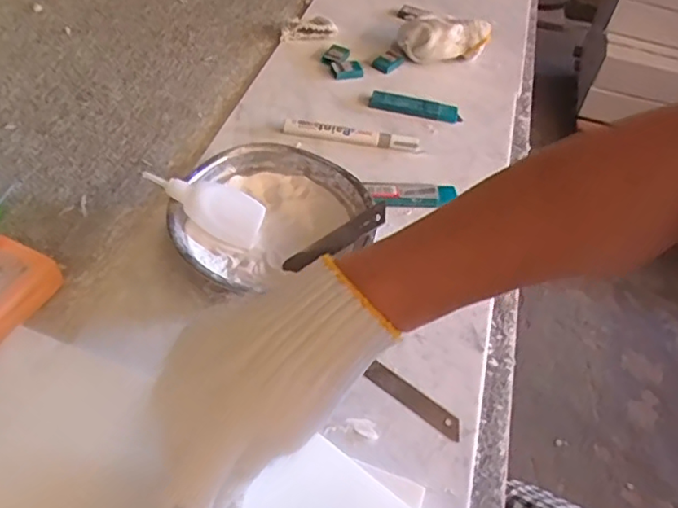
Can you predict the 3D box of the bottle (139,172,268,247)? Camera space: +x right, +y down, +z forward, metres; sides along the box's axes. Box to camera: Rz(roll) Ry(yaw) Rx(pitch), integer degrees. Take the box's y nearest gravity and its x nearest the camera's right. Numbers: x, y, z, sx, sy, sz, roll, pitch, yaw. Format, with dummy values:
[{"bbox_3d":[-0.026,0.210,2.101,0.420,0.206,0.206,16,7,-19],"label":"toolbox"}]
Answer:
[{"bbox_3d":[-0.106,-0.042,0.465,0.095,0.019,0.039,27,47,-18],"label":"bottle"}]

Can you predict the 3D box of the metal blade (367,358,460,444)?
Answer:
[{"bbox_3d":[0.057,0.109,0.429,0.078,0.004,0.019,34,52,14],"label":"metal blade"}]

